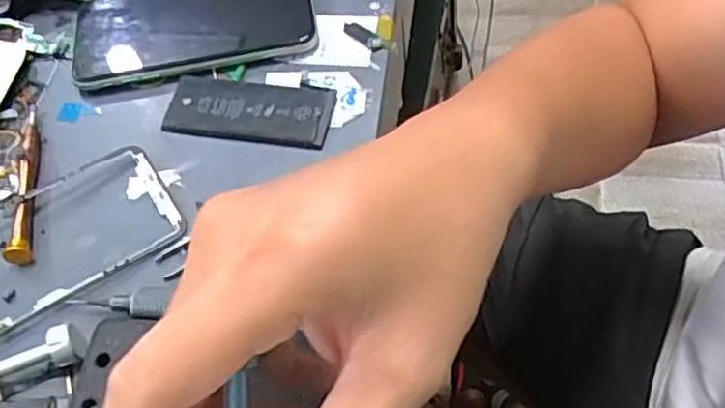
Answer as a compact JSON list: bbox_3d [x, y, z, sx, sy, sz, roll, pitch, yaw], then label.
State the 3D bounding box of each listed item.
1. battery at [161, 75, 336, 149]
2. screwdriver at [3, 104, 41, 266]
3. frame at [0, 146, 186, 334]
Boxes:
[{"bbox_3d":[-0.064,-0.053,0.375,0.094,0.005,0.041,5,63,11],"label":"battery"},{"bbox_3d":[-0.185,-0.015,0.365,0.011,0.009,0.109,-13,57,0],"label":"screwdriver"},{"bbox_3d":[-0.165,0.018,0.337,0.149,0.006,0.075,-31,59,-11],"label":"frame"}]

